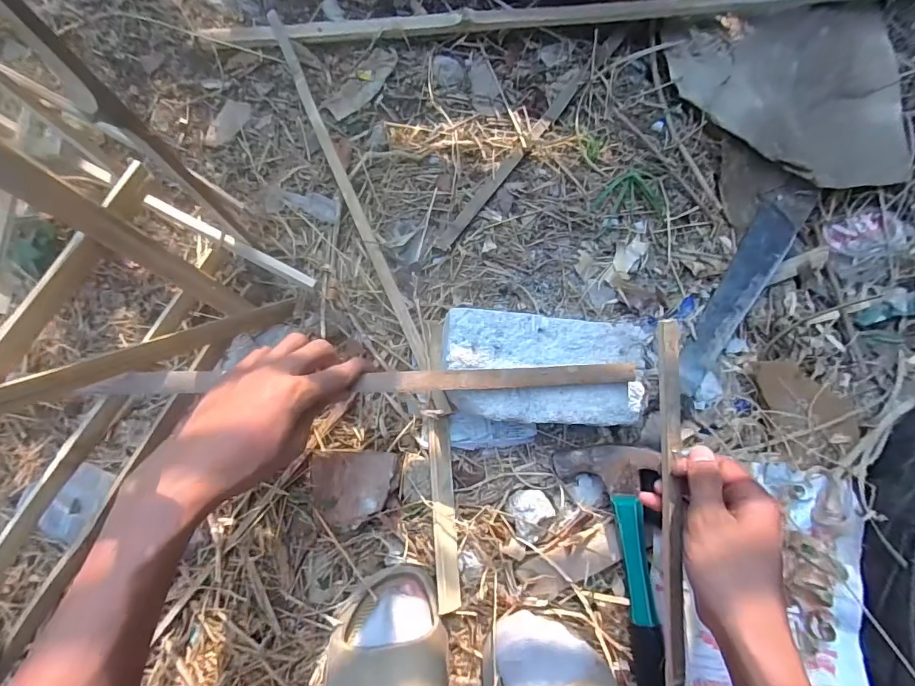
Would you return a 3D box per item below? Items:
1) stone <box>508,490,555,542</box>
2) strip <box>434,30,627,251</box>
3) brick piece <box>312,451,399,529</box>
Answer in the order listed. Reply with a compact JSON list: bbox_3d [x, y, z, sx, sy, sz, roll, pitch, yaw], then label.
[{"bbox_3d":[0.076,0.170,0.441,0.041,0.023,0.048,-19,82,-6],"label":"stone"},{"bbox_3d":[0.091,-0.246,0.519,0.017,0.008,0.363,38,81,3],"label":"strip"},{"bbox_3d":[-0.100,0.139,0.432,0.080,0.034,0.066,0,81,-3],"label":"brick piece"}]

